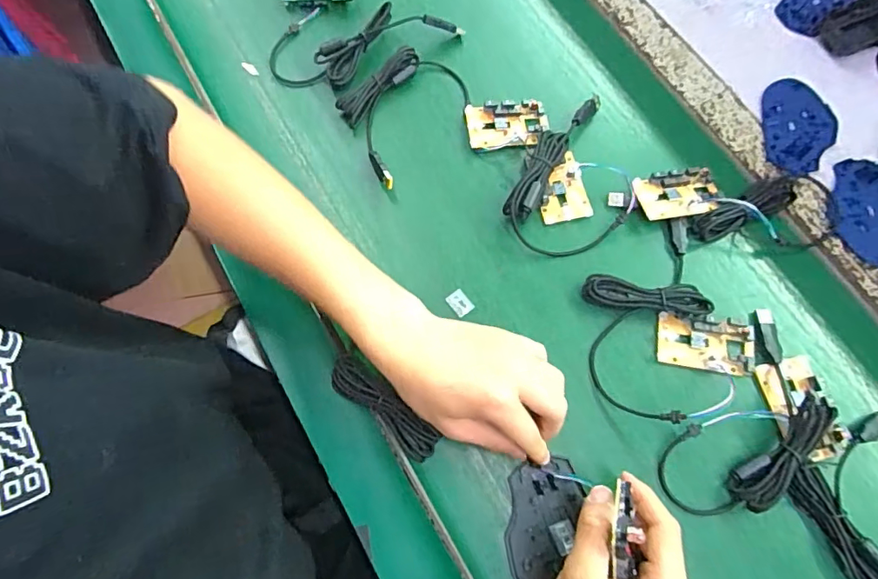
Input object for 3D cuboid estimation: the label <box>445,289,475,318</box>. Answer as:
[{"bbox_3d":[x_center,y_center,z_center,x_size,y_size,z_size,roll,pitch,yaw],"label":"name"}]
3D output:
[{"bbox_3d":[0.018,0.012,0.435,0.018,0.004,0.021,-36,74,-14],"label":"label"}]

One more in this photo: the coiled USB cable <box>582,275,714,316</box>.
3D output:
[{"bbox_3d":[0.173,0.005,0.431,0.100,0.021,0.026,8,71,2],"label":"coiled USB cable"}]

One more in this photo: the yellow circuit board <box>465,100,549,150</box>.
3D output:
[{"bbox_3d":[0.066,-0.157,0.487,0.078,0.014,0.046,-5,71,-2],"label":"yellow circuit board"}]

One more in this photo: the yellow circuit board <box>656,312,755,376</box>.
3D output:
[{"bbox_3d":[0.221,0.045,0.423,0.076,0.009,0.045,7,71,2],"label":"yellow circuit board"}]

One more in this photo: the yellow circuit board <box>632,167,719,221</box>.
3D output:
[{"bbox_3d":[0.215,-0.084,0.461,0.074,0.021,0.046,-13,71,-5],"label":"yellow circuit board"}]

